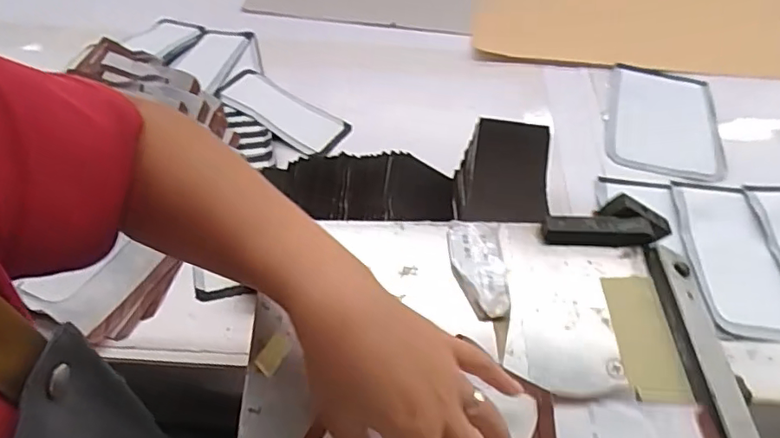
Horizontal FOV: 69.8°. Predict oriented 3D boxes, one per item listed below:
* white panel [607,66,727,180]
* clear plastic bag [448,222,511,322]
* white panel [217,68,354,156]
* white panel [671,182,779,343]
[{"bbox_3d":[0.338,-0.128,0.694,0.128,0.014,0.203,12,54,7],"label":"white panel"},{"bbox_3d":[0.064,0.035,0.397,0.039,0.009,0.078,-2,53,-3],"label":"clear plastic bag"},{"bbox_3d":[-0.130,-0.129,0.674,0.154,0.017,0.072,32,52,12],"label":"white panel"},{"bbox_3d":[0.347,0.038,0.564,0.093,0.011,0.188,2,53,-1],"label":"white panel"}]

